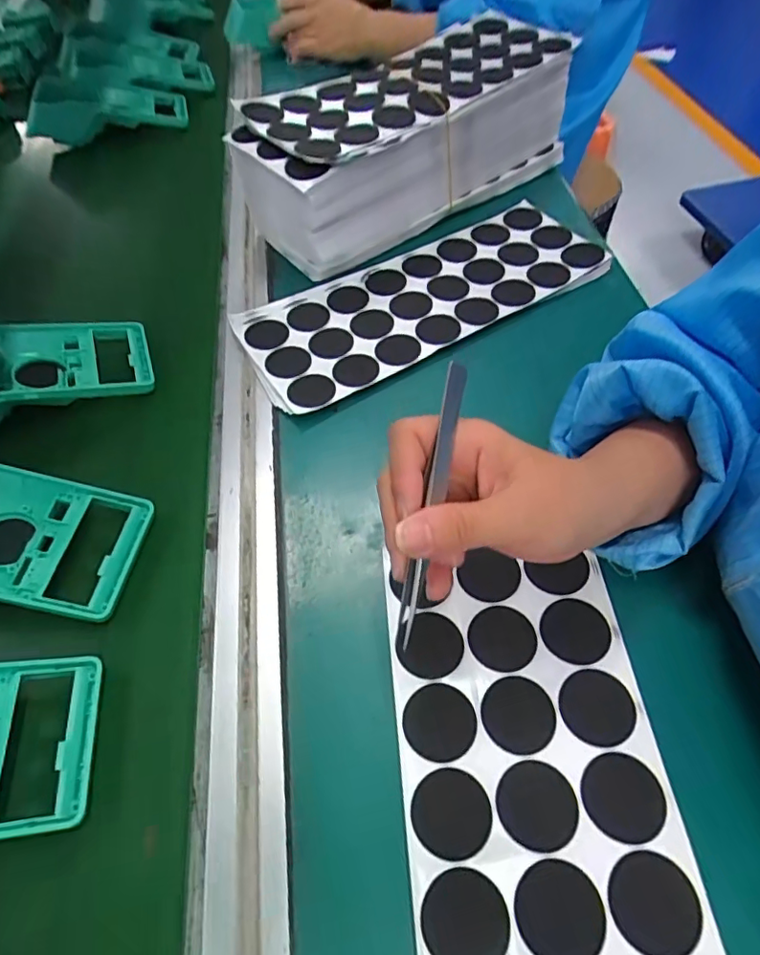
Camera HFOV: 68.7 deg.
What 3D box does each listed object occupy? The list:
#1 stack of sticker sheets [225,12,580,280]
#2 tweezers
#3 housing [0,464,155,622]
[{"bbox_3d":[0.029,-0.312,0.515,0.314,0.101,0.129,-35,58,-19],"label":"stack of sticker sheets"},{"bbox_3d":[0.022,0.010,0.239,0.009,0.008,0.123,10,85,13],"label":"tweezers"},{"bbox_3d":[-0.233,0.030,0.328,0.167,0.049,0.086,1,54,6],"label":"housing"}]

